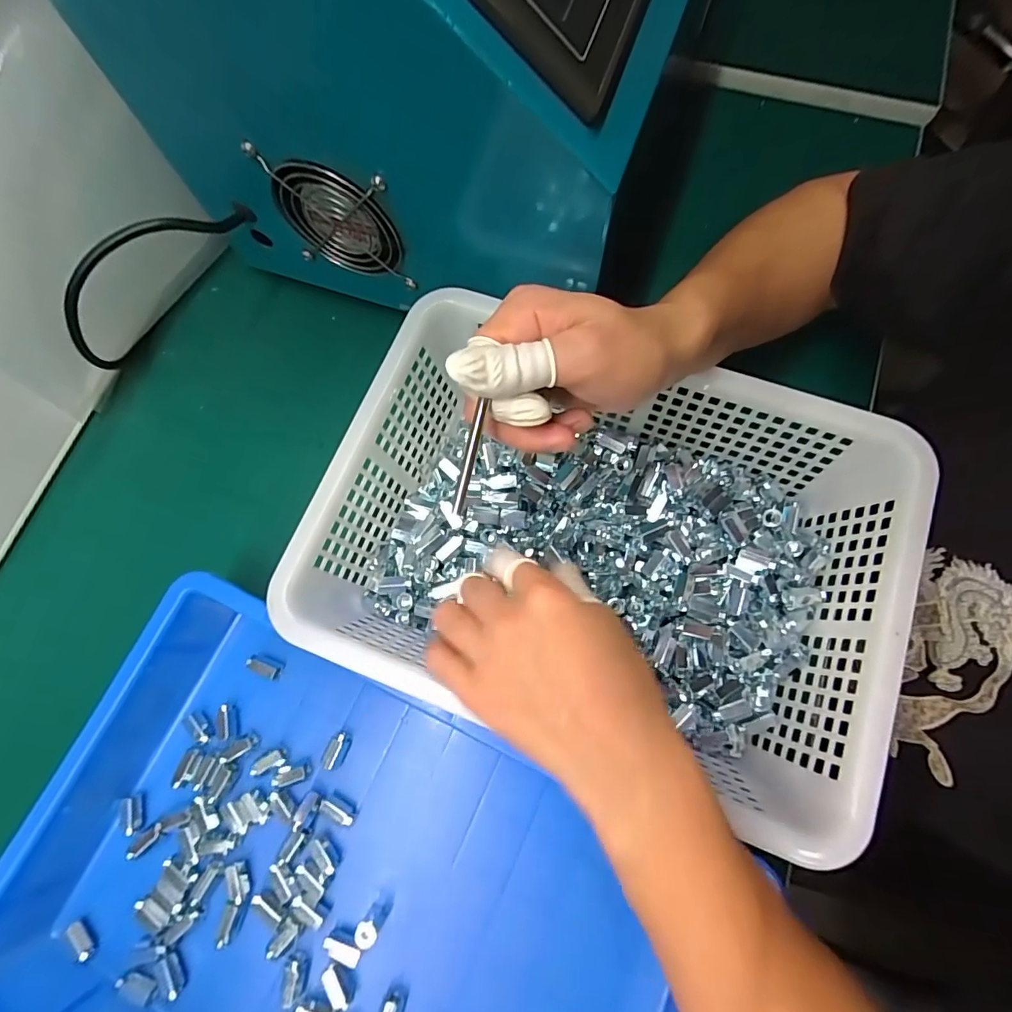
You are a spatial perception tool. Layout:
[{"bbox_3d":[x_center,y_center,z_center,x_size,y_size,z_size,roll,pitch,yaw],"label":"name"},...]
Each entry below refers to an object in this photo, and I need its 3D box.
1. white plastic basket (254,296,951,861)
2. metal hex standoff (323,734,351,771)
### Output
[{"bbox_3d":[0.050,0.021,0.316,0.308,0.099,0.228,21,76,5],"label":"white plastic basket"},{"bbox_3d":[-0.107,0.156,0.322,0.011,0.012,0.021,20,75,4],"label":"metal hex standoff"}]

